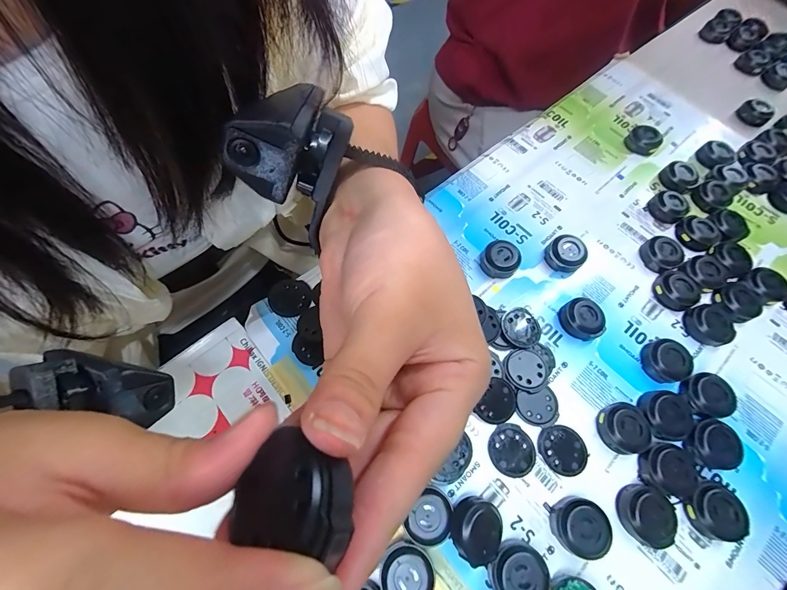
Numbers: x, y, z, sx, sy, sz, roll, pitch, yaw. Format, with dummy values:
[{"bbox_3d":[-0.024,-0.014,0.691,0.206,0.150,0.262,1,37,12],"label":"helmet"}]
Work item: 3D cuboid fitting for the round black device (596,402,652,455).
[{"bbox_3d":[0.149,0.086,0.228,0.028,0.013,0.030,1,64,-2],"label":"round black device"}]

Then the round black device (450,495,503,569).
[{"bbox_3d":[0.047,0.132,0.197,0.027,0.021,0.030,8,64,1],"label":"round black device"}]

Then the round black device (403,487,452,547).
[{"bbox_3d":[0.021,0.128,0.201,0.023,0.016,0.028,32,67,12],"label":"round black device"}]

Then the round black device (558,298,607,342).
[{"bbox_3d":[0.141,0.018,0.260,0.029,0.016,0.026,16,64,5],"label":"round black device"}]

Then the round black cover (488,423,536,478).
[{"bbox_3d":[0.075,0.099,0.222,0.028,0.004,0.030,1,64,-2],"label":"round black cover"}]

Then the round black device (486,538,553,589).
[{"bbox_3d":[0.069,0.153,0.192,0.030,0.012,0.029,1,64,-2],"label":"round black device"}]

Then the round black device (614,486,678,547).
[{"bbox_3d":[0.150,0.131,0.208,0.029,0.010,0.027,1,64,-2],"label":"round black device"}]

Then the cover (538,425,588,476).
[{"bbox_3d":[0.109,0.099,0.223,0.030,0.004,0.028,1,64,-2],"label":"cover"}]

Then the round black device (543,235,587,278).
[{"bbox_3d":[0.139,-0.032,0.284,0.029,0.015,0.029,1,64,-2],"label":"round black device"}]

